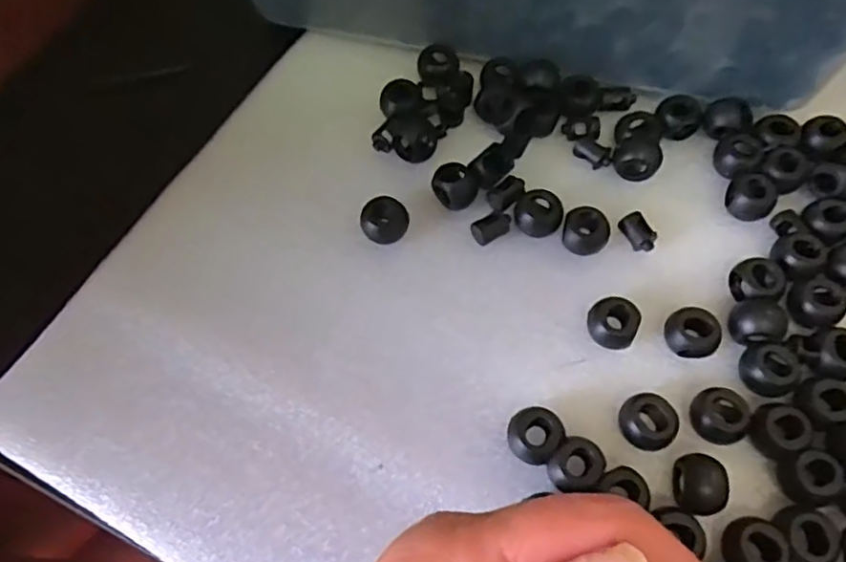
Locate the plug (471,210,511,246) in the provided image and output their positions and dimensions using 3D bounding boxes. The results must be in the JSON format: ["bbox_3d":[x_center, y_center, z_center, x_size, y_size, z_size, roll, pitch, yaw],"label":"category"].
[{"bbox_3d":[0.028,-0.022,0.261,0.016,0.008,0.010,-25,67,-11],"label":"plug"}]

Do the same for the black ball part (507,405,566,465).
[{"bbox_3d":[0.038,0.053,0.217,0.018,0.015,0.018,0,65,1],"label":"black ball part"}]

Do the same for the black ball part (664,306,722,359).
[{"bbox_3d":[0.098,0.019,0.232,0.019,0.010,0.017,4,65,3],"label":"black ball part"}]

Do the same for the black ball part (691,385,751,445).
[{"bbox_3d":[0.101,0.047,0.218,0.017,0.013,0.019,19,66,10],"label":"black ball part"}]

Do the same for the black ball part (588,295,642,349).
[{"bbox_3d":[0.070,0.016,0.235,0.018,0.014,0.017,0,65,1],"label":"black ball part"}]

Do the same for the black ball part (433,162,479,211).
[{"bbox_3d":[0.012,-0.039,0.268,0.018,0.017,0.019,0,65,1],"label":"black ball part"}]

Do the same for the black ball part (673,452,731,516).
[{"bbox_3d":[0.090,0.067,0.208,0.014,0.016,0.019,5,65,3],"label":"black ball part"}]

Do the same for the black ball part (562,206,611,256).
[{"bbox_3d":[0.066,-0.020,0.254,0.018,0.010,0.017,11,65,6],"label":"black ball part"}]

